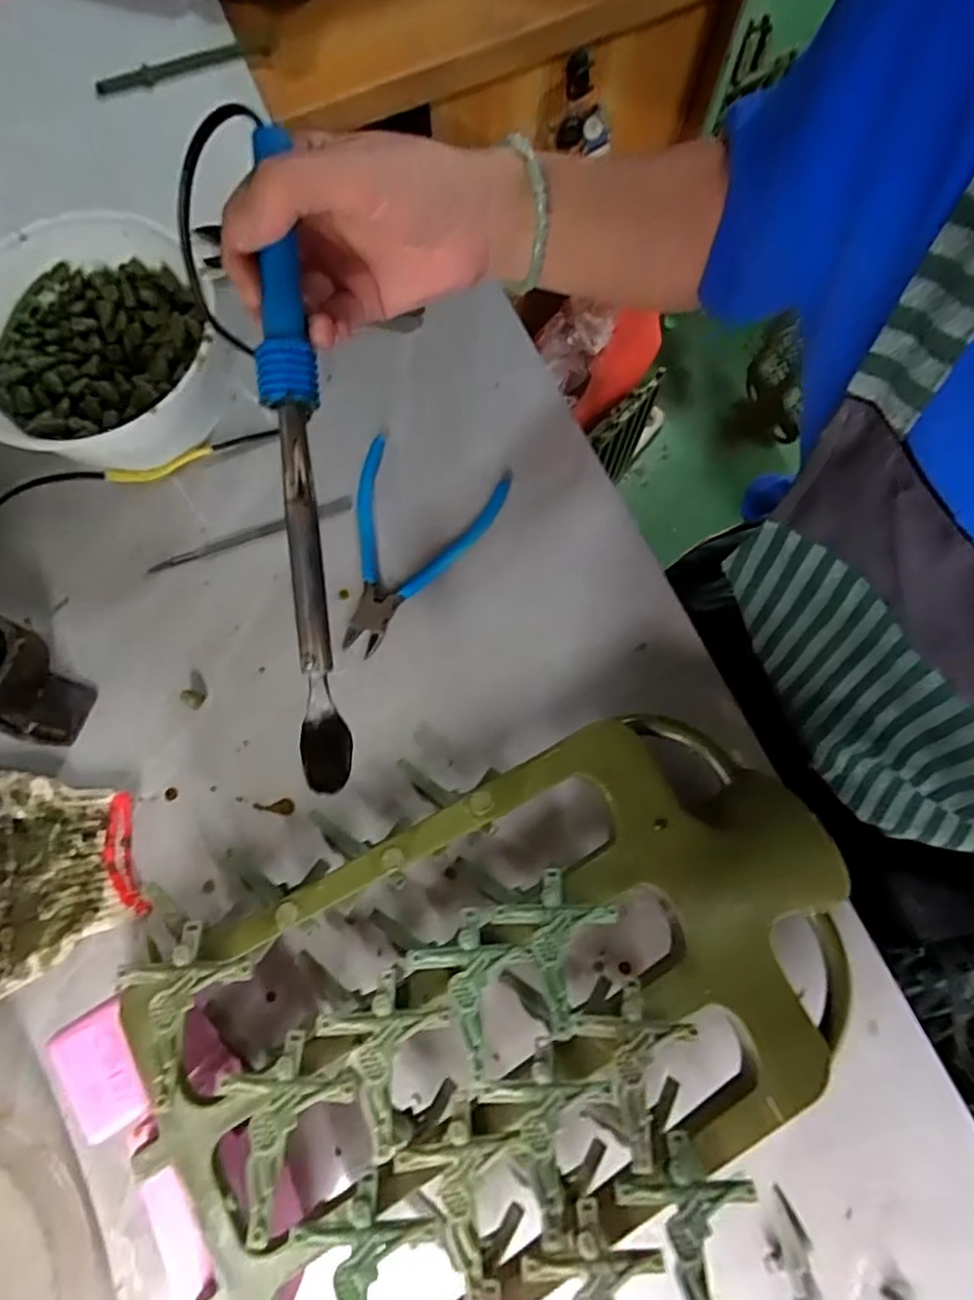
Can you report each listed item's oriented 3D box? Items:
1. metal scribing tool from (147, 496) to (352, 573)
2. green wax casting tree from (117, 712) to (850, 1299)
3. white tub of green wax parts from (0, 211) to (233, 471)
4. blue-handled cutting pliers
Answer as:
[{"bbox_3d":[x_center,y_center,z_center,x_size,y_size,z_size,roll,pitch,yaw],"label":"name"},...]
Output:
[{"bbox_3d":[-0.162,-0.080,0.422,0.142,0.004,0.013,-19,77,-3],"label":"metal scribing tool"},{"bbox_3d":[0.022,0.180,0.294,0.325,0.071,0.225,-26,78,-5],"label":"green wax casting tree"},{"bbox_3d":[-0.257,-0.201,0.411,0.156,0.078,0.156,0,77,1],"label":"white tub of green wax parts"},{"bbox_3d":[-0.058,-0.068,0.412,0.099,0.009,0.145,23,78,6],"label":"blue-handled cutting pliers"}]

